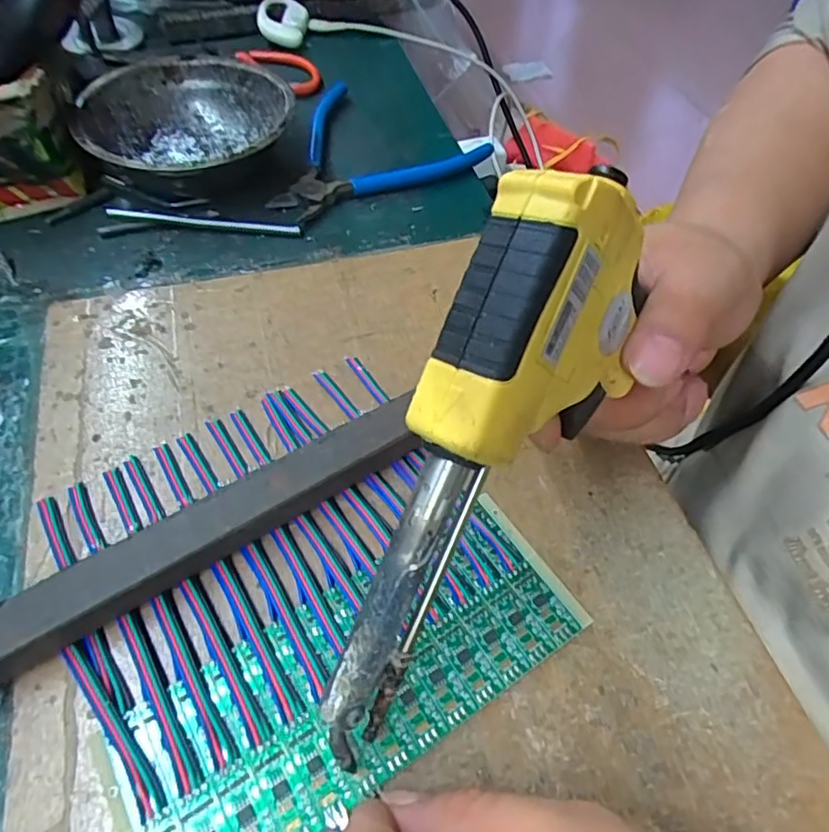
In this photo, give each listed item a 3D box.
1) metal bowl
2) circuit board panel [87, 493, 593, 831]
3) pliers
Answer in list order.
[{"bbox_3d":[-0.140,-0.178,0.372,0.122,0.043,0.122,1,54,-2],"label":"metal bowl"},{"bbox_3d":[-0.019,0.093,0.206,0.164,0.004,0.066,-24,59,-18],"label":"circuit board panel"},{"bbox_3d":[-0.039,-0.187,0.398,0.151,0.016,0.116,-23,58,-18],"label":"pliers"}]

